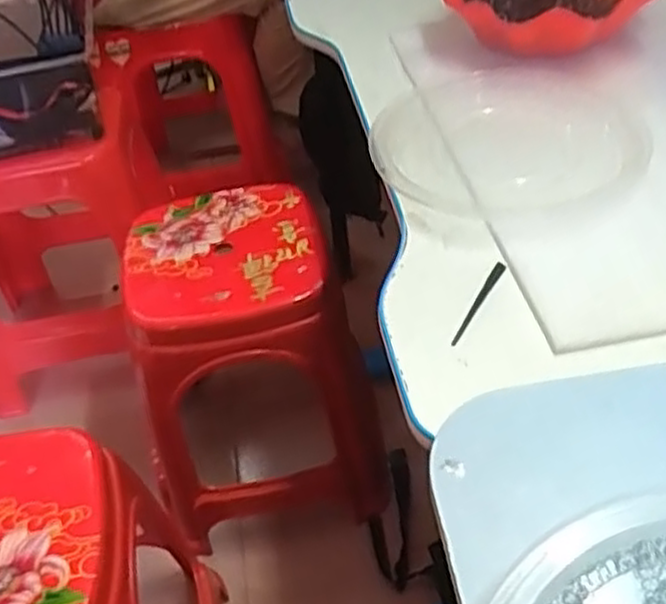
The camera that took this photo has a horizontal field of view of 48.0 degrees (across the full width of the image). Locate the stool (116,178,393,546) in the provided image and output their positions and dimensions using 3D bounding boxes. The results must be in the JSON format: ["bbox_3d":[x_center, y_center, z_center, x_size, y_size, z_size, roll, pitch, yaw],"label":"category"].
[{"bbox_3d":[-0.109,0.089,1.080,0.298,0.400,0.298,-11,44,-4],"label":"stool"}]

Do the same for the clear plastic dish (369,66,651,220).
[{"bbox_3d":[0.151,-0.135,0.665,0.225,0.046,0.217,-3,44,5],"label":"clear plastic dish"}]

